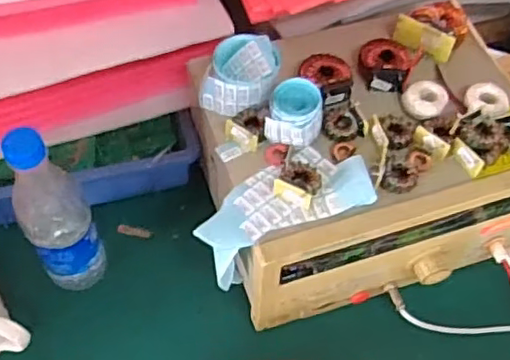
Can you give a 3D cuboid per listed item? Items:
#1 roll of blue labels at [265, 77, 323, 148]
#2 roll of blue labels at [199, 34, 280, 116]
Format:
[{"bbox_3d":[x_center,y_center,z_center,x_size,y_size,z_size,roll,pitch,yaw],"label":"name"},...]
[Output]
[{"bbox_3d":[0.037,-0.060,0.555,0.048,0.048,0.049,1,55,-2],"label":"roll of blue labels"},{"bbox_3d":[-0.013,-0.100,0.588,0.068,0.037,0.077,13,56,6],"label":"roll of blue labels"}]

